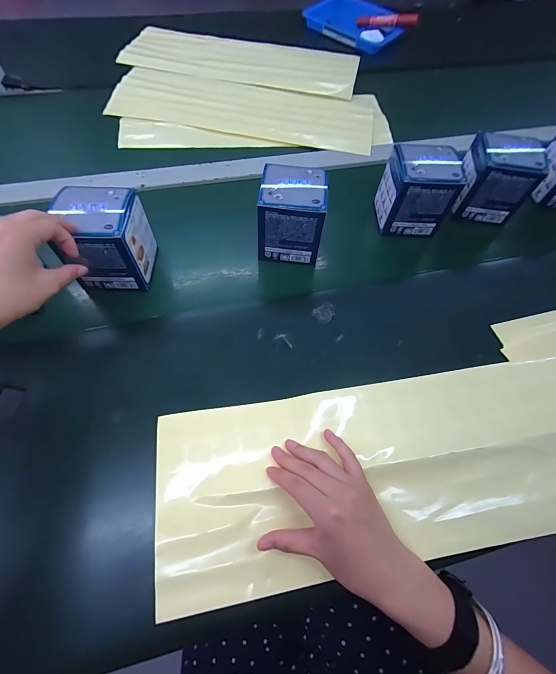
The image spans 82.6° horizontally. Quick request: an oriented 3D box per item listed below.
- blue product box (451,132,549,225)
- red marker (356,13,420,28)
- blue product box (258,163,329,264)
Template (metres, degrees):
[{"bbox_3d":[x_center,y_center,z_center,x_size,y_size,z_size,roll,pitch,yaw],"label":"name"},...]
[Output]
[{"bbox_3d":[0.320,-0.235,0.472,0.089,0.092,0.079,11,62,4],"label":"blue product box"},{"bbox_3d":[0.256,-0.744,0.746,0.153,0.022,0.025,29,64,29],"label":"red marker"},{"bbox_3d":[0.017,-0.159,0.417,0.084,0.094,0.074,7,62,2],"label":"blue product box"}]

